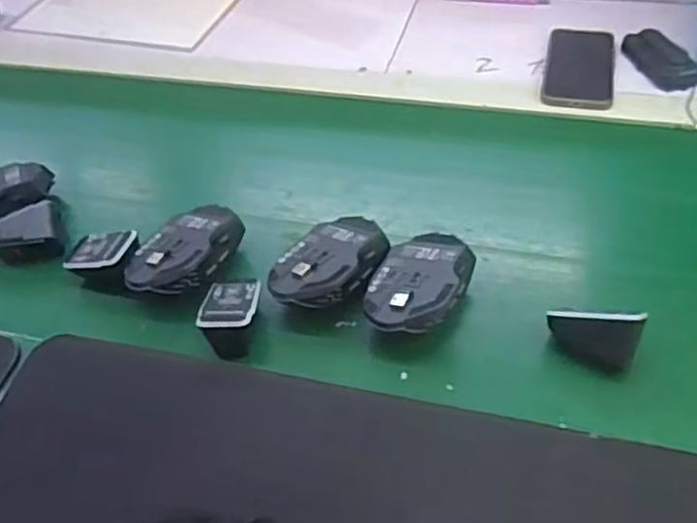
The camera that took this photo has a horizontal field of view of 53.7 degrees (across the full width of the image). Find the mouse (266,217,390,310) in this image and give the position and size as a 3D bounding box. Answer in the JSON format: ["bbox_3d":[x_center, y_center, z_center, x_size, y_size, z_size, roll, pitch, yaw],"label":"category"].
[{"bbox_3d":[-0.018,0.005,0.597,0.118,0.049,0.074,-38,55,-26],"label":"mouse"}]

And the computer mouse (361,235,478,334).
[{"bbox_3d":[0.058,0.024,0.574,0.073,0.049,0.113,19,52,21],"label":"computer mouse"}]

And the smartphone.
[{"bbox_3d":[0.269,-0.227,0.797,0.075,0.005,0.167,9,49,13],"label":"smartphone"}]

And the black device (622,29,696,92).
[{"bbox_3d":[0.361,-0.240,0.794,0.049,0.026,0.106,-14,48,-9],"label":"black device"}]

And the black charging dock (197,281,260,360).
[{"bbox_3d":[-0.096,0.046,0.574,0.049,0.050,0.053,-2,47,2],"label":"black charging dock"}]

